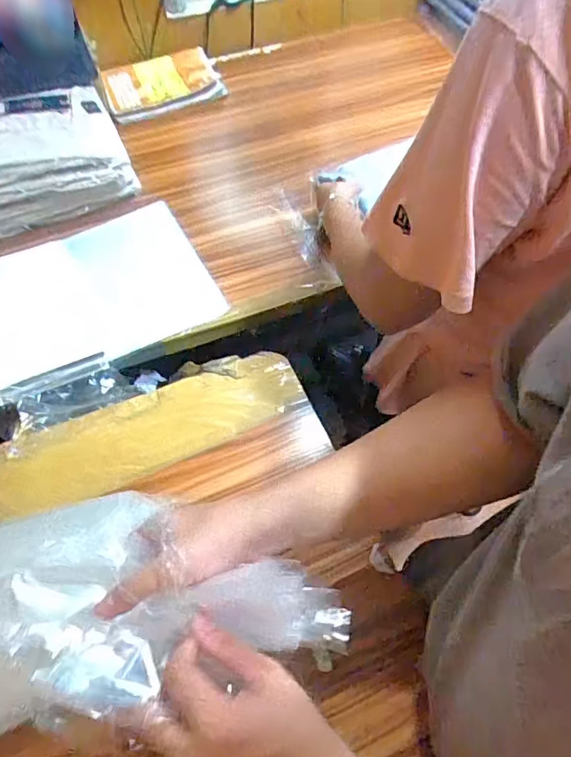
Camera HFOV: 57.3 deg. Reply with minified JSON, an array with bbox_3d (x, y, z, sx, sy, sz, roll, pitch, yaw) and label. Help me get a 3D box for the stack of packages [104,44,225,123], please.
[{"bbox_3d":[-0.209,-0.514,0.909,0.202,0.046,0.167,-15,60,-9],"label":"stack of packages"}]

